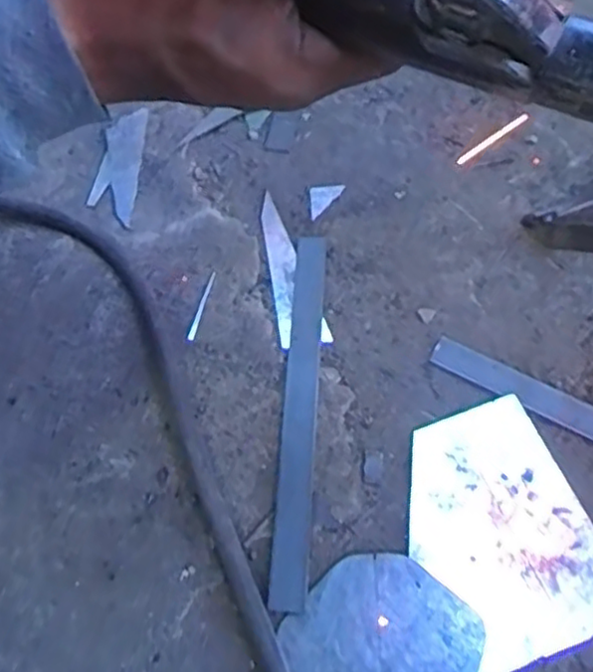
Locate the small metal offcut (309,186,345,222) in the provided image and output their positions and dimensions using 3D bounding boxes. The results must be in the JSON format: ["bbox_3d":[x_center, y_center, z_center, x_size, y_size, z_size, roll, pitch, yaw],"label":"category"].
[{"bbox_3d":[0.026,-0.116,0.601,0.030,0.004,0.034,-3,59,1],"label":"small metal offcut"}]

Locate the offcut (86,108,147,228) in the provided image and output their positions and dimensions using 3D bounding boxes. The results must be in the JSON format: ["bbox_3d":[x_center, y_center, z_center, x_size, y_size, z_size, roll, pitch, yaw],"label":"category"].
[{"bbox_3d":[-0.162,-0.157,0.634,0.038,0.005,0.135,0,59,3],"label":"offcut"}]

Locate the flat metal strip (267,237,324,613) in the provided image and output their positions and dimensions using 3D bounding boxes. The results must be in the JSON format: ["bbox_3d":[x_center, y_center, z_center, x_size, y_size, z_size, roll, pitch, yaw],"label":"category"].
[{"bbox_3d":[0.003,0.045,0.504,0.024,0.004,0.288,2,59,4],"label":"flat metal strip"}]

